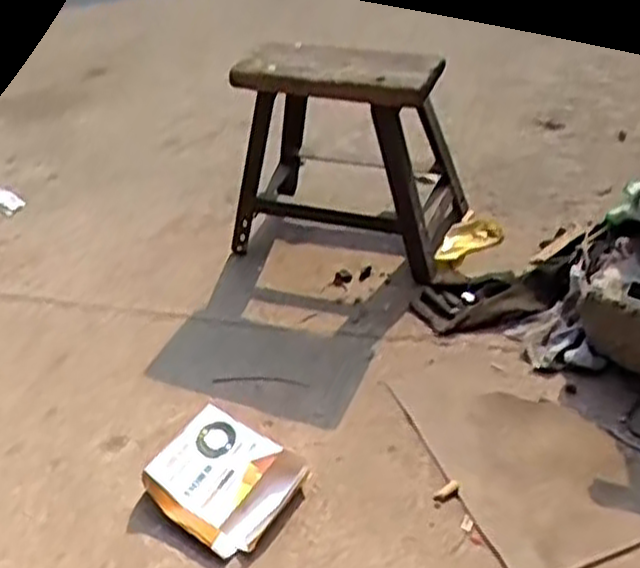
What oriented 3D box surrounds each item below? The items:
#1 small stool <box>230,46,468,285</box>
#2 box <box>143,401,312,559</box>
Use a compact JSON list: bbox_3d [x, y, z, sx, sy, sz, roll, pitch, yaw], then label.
[{"bbox_3d":[0.034,-0.178,1.101,0.299,0.311,0.197,13,43,25],"label":"small stool"},{"bbox_3d":[-0.103,0.207,0.854,0.144,0.033,0.132,19,46,30],"label":"box"}]

